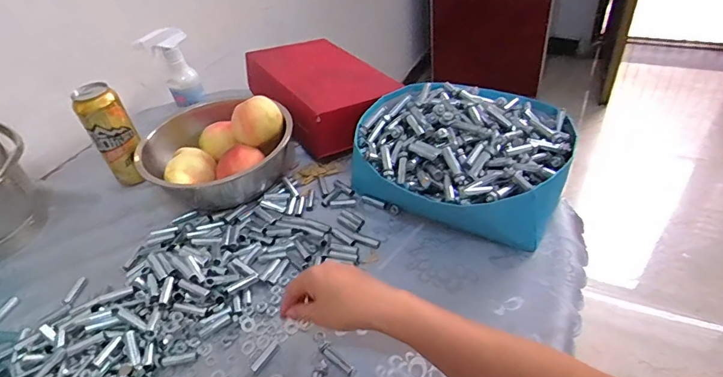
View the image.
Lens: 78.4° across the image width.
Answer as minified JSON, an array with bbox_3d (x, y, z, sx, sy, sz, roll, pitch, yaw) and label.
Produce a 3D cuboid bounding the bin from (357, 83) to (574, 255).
[{"bbox_3d":[0.143,-0.050,0.640,0.275,0.115,0.241,21,49,25],"label":"bin"}]

